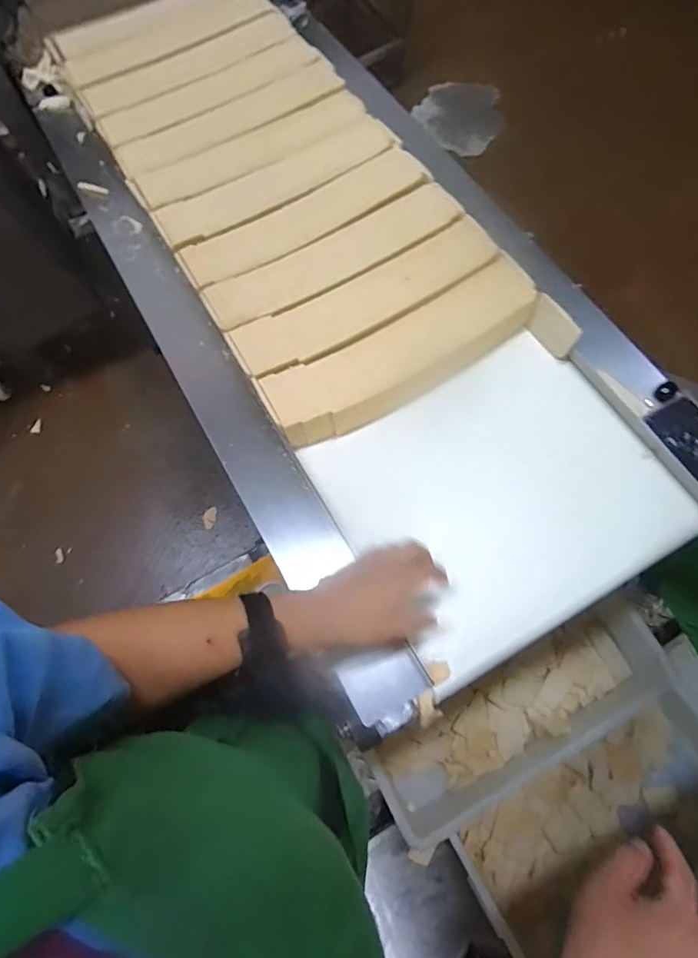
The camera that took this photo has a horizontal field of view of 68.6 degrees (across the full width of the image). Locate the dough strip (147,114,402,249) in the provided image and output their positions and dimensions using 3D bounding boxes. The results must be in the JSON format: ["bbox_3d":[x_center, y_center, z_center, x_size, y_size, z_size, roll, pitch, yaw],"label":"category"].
[{"bbox_3d":[-0.098,-0.431,0.742,0.366,0.012,0.086,-30,72,-11],"label":"dough strip"}]

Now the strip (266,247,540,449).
[{"bbox_3d":[0.074,-0.157,0.645,0.358,0.047,0.099,-29,78,-9],"label":"strip"}]

